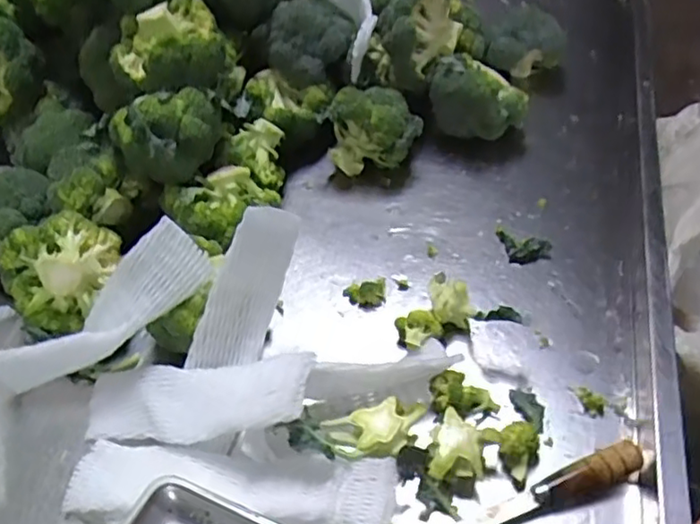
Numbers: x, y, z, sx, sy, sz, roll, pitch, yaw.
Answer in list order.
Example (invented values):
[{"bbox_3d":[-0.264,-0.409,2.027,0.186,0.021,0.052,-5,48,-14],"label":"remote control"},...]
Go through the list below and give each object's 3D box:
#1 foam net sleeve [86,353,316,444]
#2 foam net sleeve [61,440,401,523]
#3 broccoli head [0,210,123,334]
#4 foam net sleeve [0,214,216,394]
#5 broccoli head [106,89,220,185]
[{"bbox_3d":[-0.138,0.120,0.551,0.237,0.026,0.064,-11,44,28],"label":"foam net sleeve"},{"bbox_3d":[-0.103,0.184,0.519,0.281,0.057,0.071,4,47,7],"label":"foam net sleeve"},{"bbox_3d":[-0.287,0.009,0.644,0.118,0.075,0.101,-31,52,-24],"label":"broccoli head"},{"bbox_3d":[-0.231,0.051,0.579,0.230,0.044,0.061,-36,51,7],"label":"foam net sleeve"},{"bbox_3d":[-0.191,-0.134,0.671,0.099,0.088,0.092,29,54,27],"label":"broccoli head"}]

